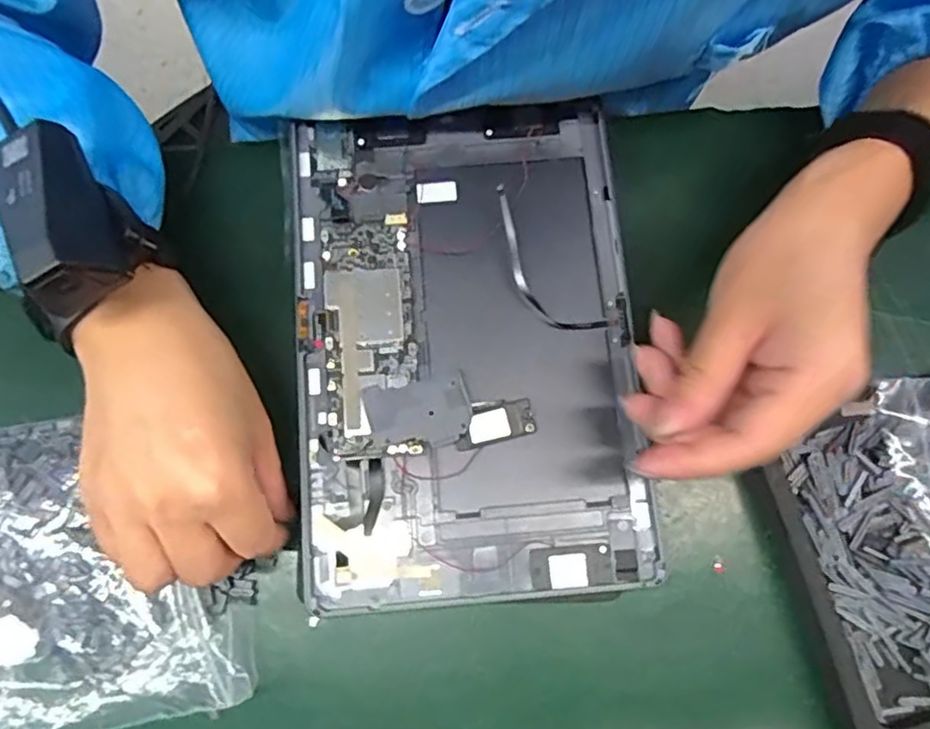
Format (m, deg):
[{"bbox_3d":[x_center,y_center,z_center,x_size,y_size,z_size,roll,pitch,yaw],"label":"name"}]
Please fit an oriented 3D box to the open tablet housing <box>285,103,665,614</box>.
[{"bbox_3d":[-0.002,-0.011,0.334,0.163,0.018,0.244,-4,78,-2],"label":"open tablet housing"}]

